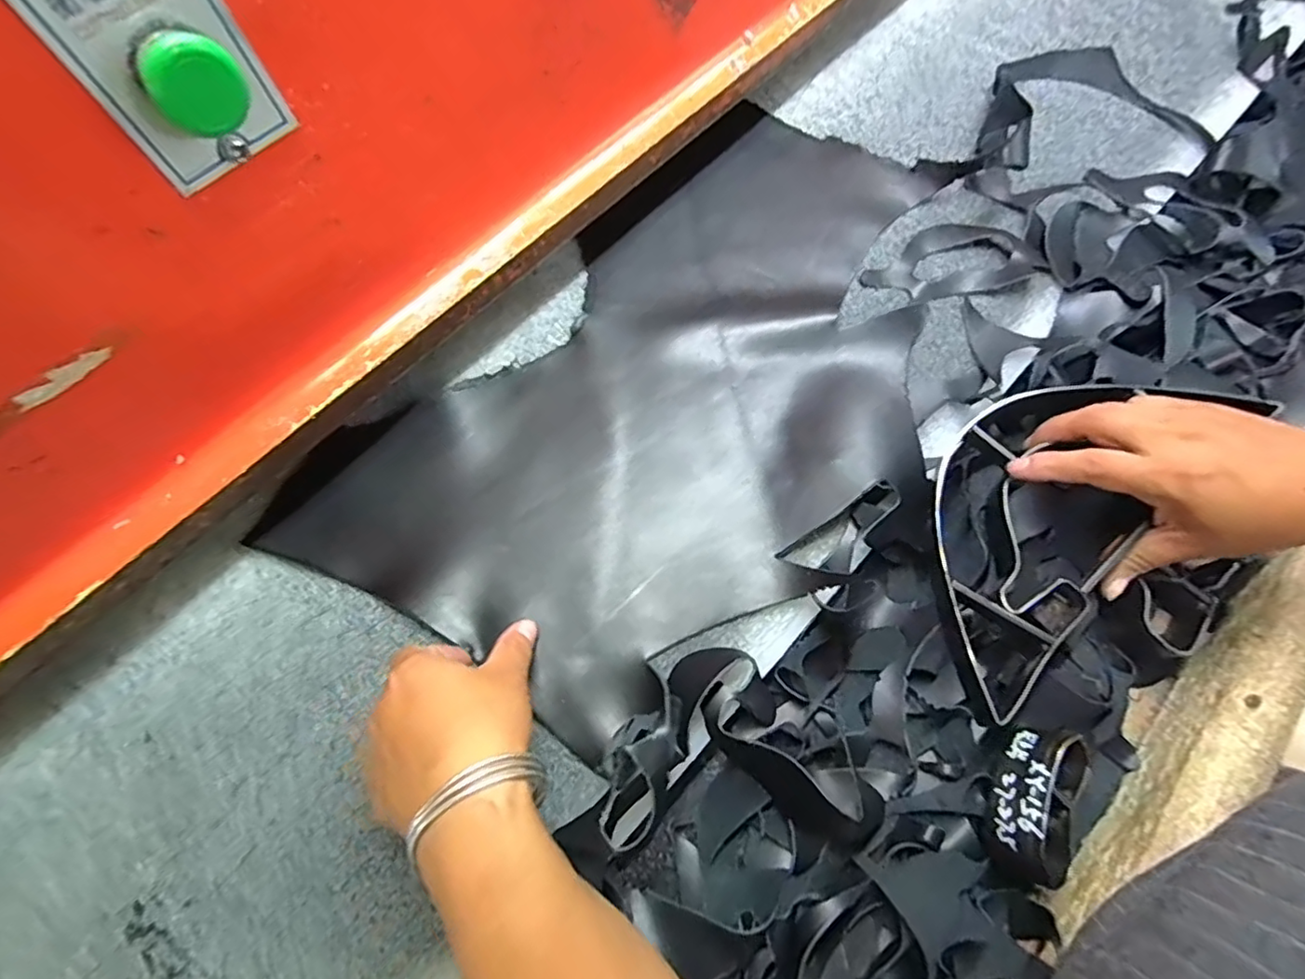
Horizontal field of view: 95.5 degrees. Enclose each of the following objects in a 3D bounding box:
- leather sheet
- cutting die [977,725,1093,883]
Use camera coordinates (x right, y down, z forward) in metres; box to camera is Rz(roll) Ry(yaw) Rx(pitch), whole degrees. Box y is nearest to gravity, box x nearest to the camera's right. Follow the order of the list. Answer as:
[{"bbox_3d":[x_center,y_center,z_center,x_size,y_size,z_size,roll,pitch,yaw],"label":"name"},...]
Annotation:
[{"bbox_3d":[0.025,-0.081,0.438,0.304,0.016,0.526,39,76,15],"label":"leather sheet"},{"bbox_3d":[0.210,0.168,0.325,0.042,0.030,0.080,23,71,12],"label":"cutting die"}]

